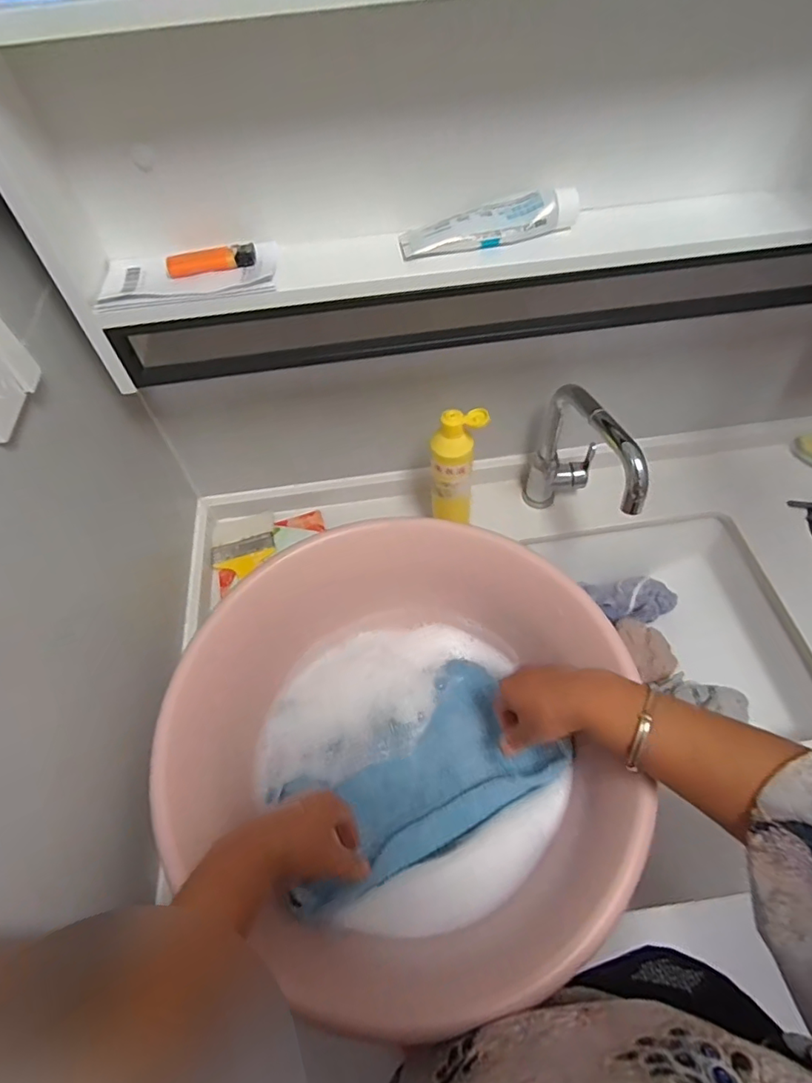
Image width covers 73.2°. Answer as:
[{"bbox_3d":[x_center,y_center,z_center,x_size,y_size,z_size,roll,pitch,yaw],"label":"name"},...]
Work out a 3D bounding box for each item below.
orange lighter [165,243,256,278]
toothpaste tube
[{"bbox_3d":[-0.180,-0.260,0.506,0.079,0.014,0.019,-12,56,-5],"label":"orange lighter"},{"bbox_3d":[0.079,-0.295,0.504,0.165,0.030,0.039,-6,56,-1],"label":"toothpaste tube"}]

